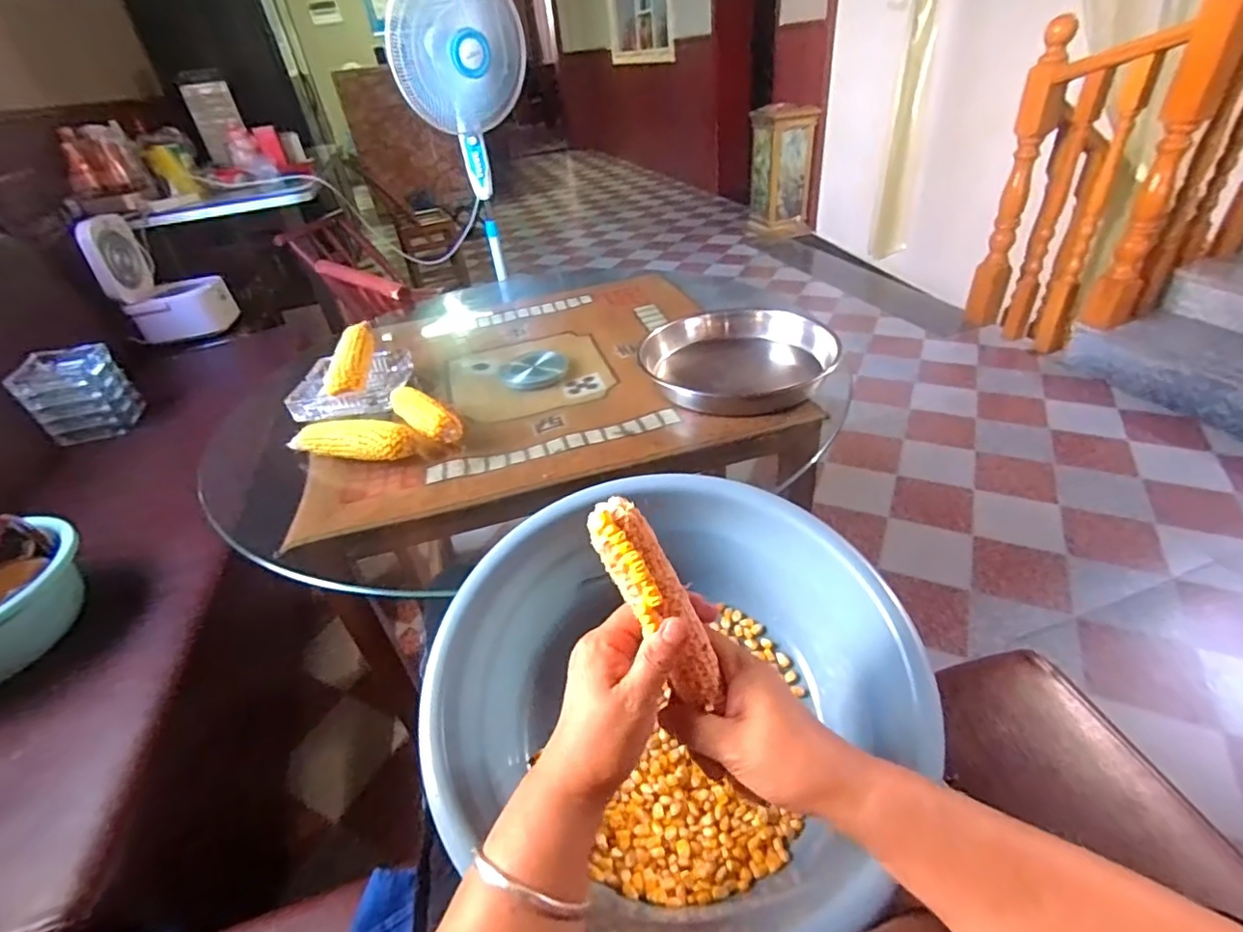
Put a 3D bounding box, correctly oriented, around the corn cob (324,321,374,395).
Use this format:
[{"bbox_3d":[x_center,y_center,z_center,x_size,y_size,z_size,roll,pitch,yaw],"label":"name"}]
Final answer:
[{"bbox_3d":[-0.414,-0.166,0.878,0.053,0.042,0.161,-6,49,0],"label":"corn cob"}]

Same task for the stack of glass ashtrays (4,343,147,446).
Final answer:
[{"bbox_3d":[-1.250,-0.159,1.327,0.147,0.193,0.160,-13,37,-10],"label":"stack of glass ashtrays"}]

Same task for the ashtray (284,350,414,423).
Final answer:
[{"bbox_3d":[-0.413,-0.128,0.888,0.167,0.036,0.155,-11,36,-6],"label":"ashtray"}]

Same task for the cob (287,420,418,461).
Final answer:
[{"bbox_3d":[-0.350,-0.037,0.737,0.169,0.041,0.050,4,37,14],"label":"cob"}]

